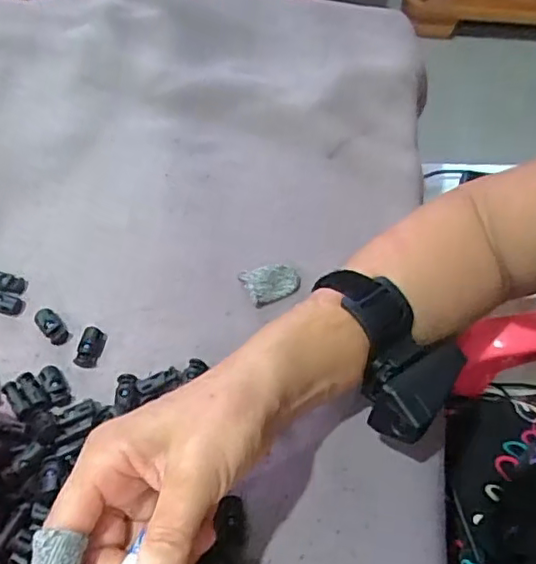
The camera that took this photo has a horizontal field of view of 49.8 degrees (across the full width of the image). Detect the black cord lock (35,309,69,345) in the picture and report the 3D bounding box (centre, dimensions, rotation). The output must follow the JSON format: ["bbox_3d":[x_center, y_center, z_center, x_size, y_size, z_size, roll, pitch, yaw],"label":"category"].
[{"bbox_3d":[-0.154,0.032,0.410,0.014,0.012,0.029,-39,66,-18],"label":"black cord lock"}]

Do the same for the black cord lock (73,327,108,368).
[{"bbox_3d":[-0.123,0.045,0.399,0.016,0.009,0.027,18,63,11],"label":"black cord lock"}]

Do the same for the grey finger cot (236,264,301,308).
[{"bbox_3d":[0.002,-0.001,0.429,0.039,0.019,0.032,-23,62,-11],"label":"grey finger cot"}]

